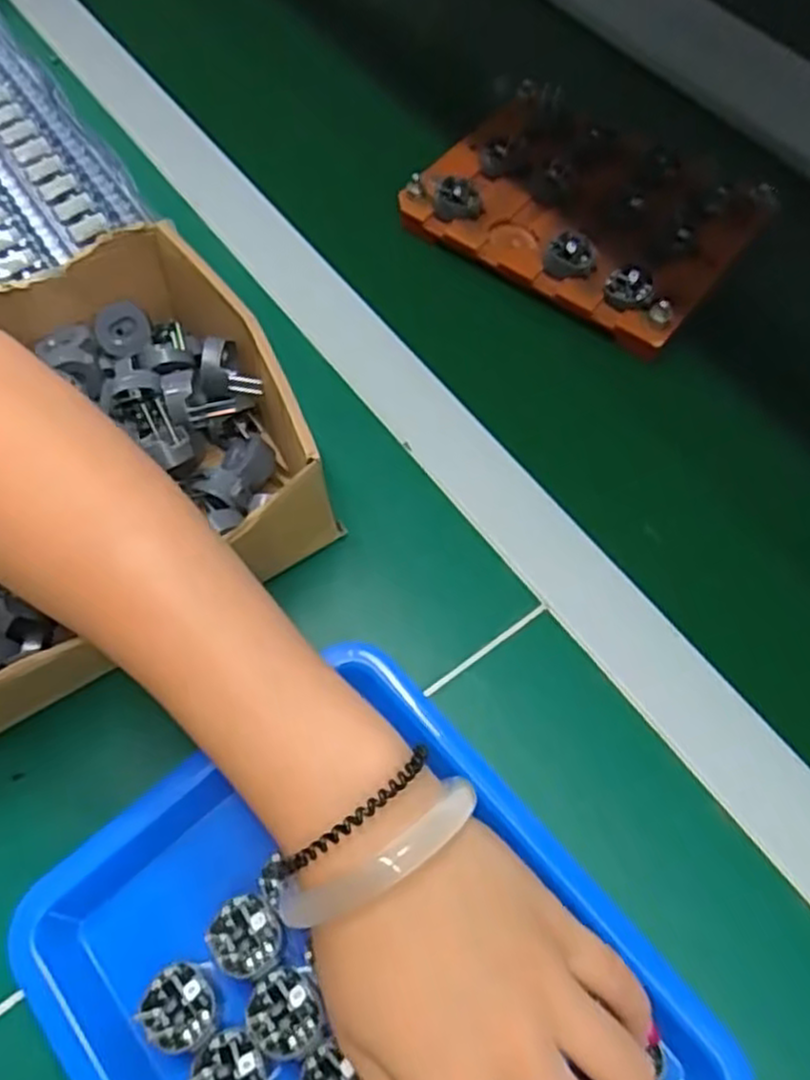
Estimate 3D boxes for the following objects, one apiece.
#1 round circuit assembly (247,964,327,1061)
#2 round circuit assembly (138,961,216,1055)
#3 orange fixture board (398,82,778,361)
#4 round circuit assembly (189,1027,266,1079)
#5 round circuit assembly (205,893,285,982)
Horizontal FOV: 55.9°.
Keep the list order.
[{"bbox_3d":[-0.043,0.169,0.273,0.025,0.004,0.028,-15,63,-8],"label":"round circuit assembly"},{"bbox_3d":[-0.082,0.169,0.275,0.026,0.004,0.026,0,62,0],"label":"round circuit assembly"},{"bbox_3d":[0.113,-0.213,0.469,0.184,0.033,0.157,34,67,17],"label":"orange fixture board"},{"bbox_3d":[-0.062,0.187,0.265,0.026,0.004,0.027,0,62,0],"label":"round circuit assembly"},{"bbox_3d":[-0.060,0.148,0.285,0.026,0.004,0.027,0,62,0],"label":"round circuit assembly"}]

